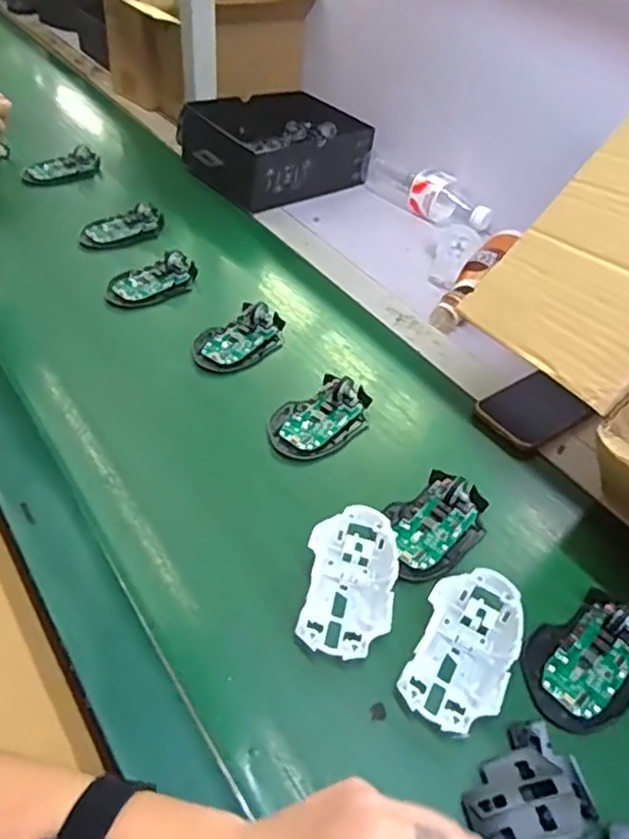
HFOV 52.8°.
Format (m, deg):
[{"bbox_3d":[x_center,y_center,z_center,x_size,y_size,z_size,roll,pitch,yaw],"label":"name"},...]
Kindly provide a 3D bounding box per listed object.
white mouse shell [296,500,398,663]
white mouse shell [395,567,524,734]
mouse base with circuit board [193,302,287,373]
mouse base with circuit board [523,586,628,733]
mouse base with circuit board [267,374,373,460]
[{"bbox_3d":[0.028,0.124,0.487,0.066,0.038,0.112,10,45,3],"label":"white mouse shell"},{"bbox_3d":[0.108,0.163,0.455,0.067,0.034,0.111,20,46,13],"label":"white mouse shell"},{"bbox_3d":[-0.081,-0.093,0.707,0.110,0.030,0.070,-30,55,-31],"label":"mouse base with circuit board"},{"bbox_3d":[0.204,0.174,0.464,0.105,0.020,0.073,-28,54,-30],"label":"mouse base with circuit board"},{"bbox_3d":[0.008,-0.007,0.624,0.112,0.025,0.071,-29,55,-31],"label":"mouse base with circuit board"}]

